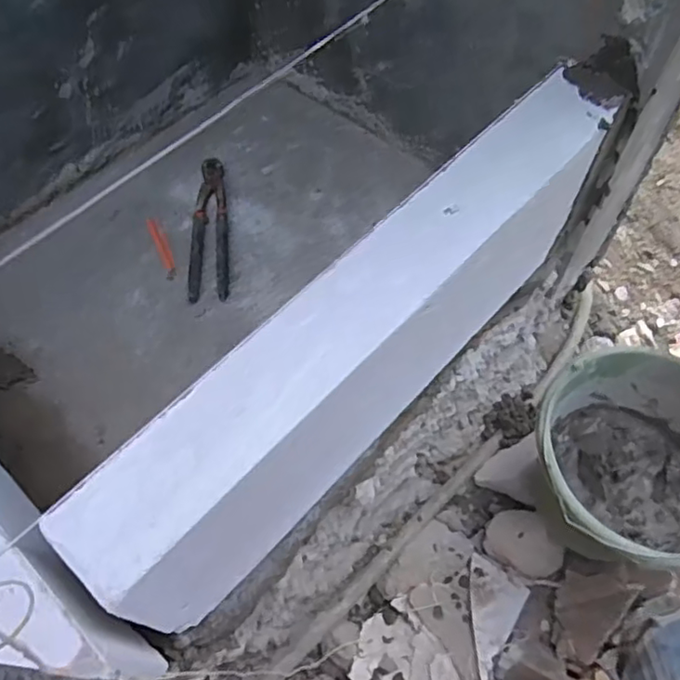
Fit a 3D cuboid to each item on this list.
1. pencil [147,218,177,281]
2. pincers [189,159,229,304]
[{"bbox_3d":[-0.223,-0.116,0.776,0.015,0.006,0.096,-21,62,-11],"label":"pencil"},{"bbox_3d":[-0.167,-0.144,0.783,0.047,0.015,0.217,-5,60,-2],"label":"pincers"}]

